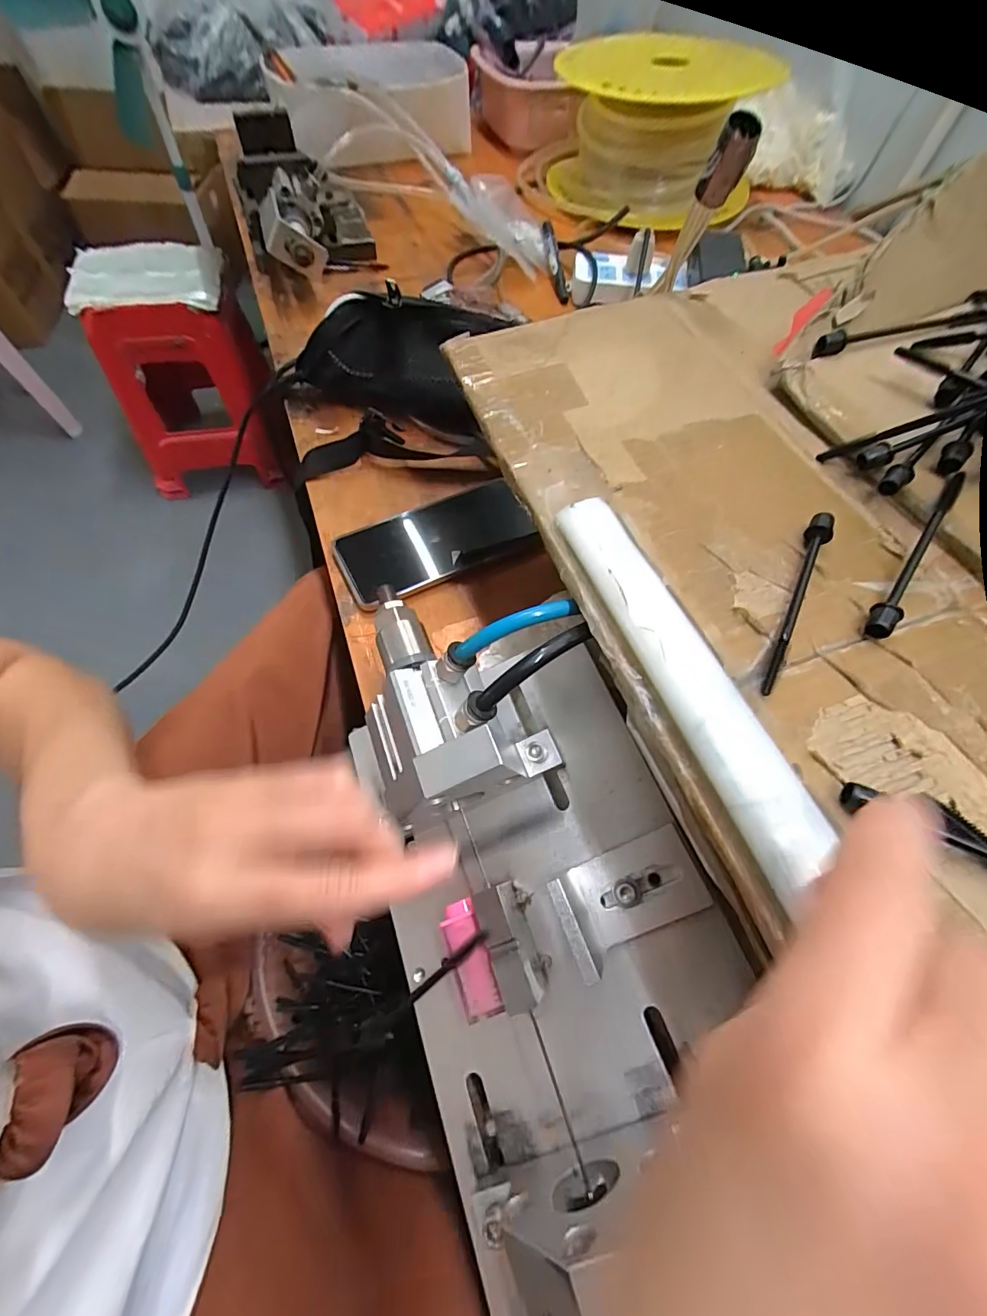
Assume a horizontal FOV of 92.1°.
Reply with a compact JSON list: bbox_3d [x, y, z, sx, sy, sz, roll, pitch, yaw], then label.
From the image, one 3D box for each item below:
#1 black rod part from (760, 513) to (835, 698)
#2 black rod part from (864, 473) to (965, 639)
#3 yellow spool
[{"bbox_3d":[0.130,-0.025,0.203,0.010,0.008,0.099,26,62,10],"label":"black rod part"},{"bbox_3d":[0.188,-0.045,0.210,0.011,0.013,0.098,38,65,16],"label":"black rod part"},{"bbox_3d":[0.234,-0.741,0.669,0.260,0.155,0.272,-2,62,3],"label":"yellow spool"}]

